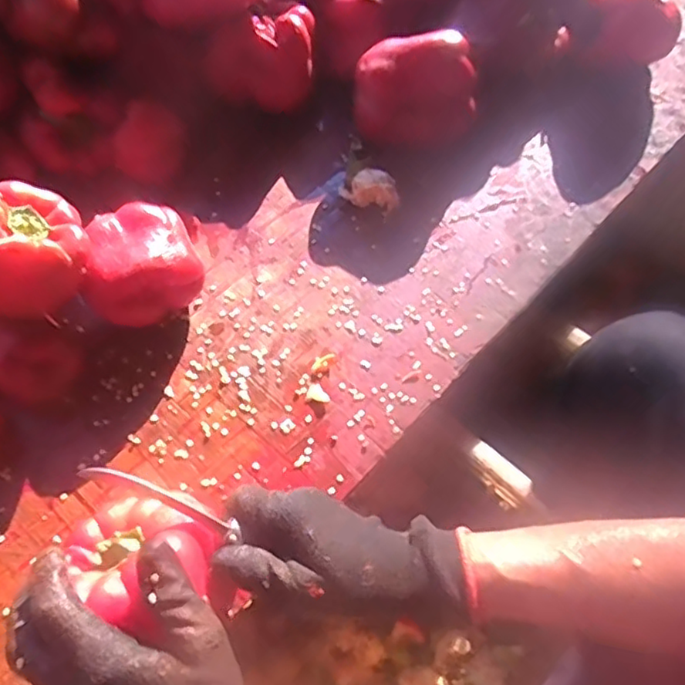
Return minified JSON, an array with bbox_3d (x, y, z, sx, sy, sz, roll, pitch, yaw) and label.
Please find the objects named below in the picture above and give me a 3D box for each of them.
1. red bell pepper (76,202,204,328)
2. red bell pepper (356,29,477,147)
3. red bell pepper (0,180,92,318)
[{"bbox_3d":[-0.157,-0.054,0.482,0.087,0.077,0.075,-27,65,-14],"label":"red bell pepper"},{"bbox_3d":[0.064,-0.220,0.558,0.103,0.093,0.067,-6,64,-5],"label":"red bell pepper"},{"bbox_3d":[-0.220,-0.063,0.417,0.092,0.069,0.081,-40,69,-19],"label":"red bell pepper"}]

